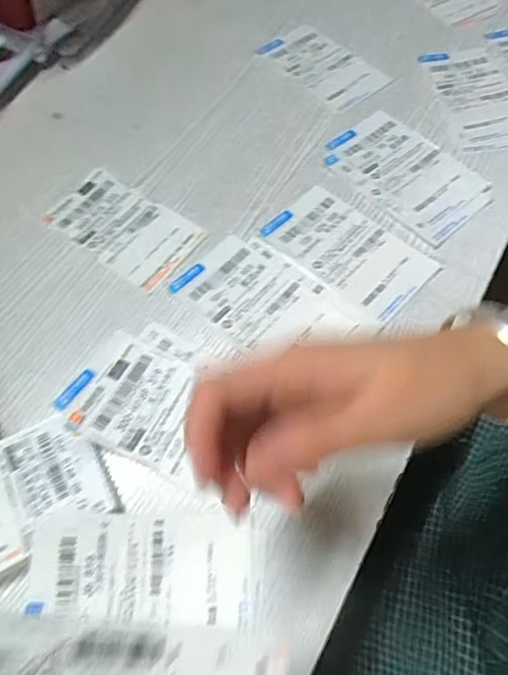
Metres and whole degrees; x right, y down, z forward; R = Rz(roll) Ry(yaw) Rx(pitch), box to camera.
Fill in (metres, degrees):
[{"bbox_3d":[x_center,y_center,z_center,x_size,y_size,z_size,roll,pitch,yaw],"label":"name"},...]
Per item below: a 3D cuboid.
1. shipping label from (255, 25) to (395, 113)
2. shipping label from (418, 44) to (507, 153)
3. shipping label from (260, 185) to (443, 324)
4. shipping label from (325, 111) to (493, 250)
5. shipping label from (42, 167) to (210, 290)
[{"bbox_3d":[0.070,-0.286,0.498,0.071,0.006,0.131,-40,68,-16],"label":"shipping label"},{"bbox_3d":[0.224,-0.238,0.470,0.079,0.004,0.148,-9,63,-3],"label":"shipping label"},{"bbox_3d":[0.076,-0.073,0.391,0.129,0.004,0.076,40,71,20],"label":"shipping label"},{"bbox_3d":[0.135,-0.148,0.426,0.086,0.004,0.143,-39,68,-16],"label":"shipping label"},{"bbox_3d":[-0.113,-0.095,0.407,0.125,0.005,0.073,32,69,17],"label":"shipping label"}]

